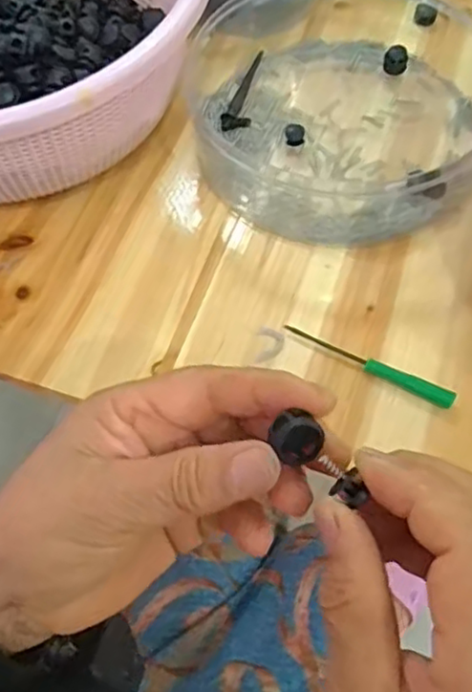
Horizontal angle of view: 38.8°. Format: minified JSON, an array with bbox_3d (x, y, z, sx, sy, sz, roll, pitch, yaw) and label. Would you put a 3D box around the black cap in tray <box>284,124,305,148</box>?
[{"bbox_3d":[0.040,-0.142,0.451,0.013,0.009,0.013,-1,59,2],"label":"black cap in tray"}]

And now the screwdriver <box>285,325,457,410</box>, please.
[{"bbox_3d":[0.072,0.009,0.367,0.098,0.006,0.010,26,64,16],"label":"screwdriver"}]

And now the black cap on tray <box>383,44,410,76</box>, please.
[{"bbox_3d":[0.114,-0.204,0.478,0.017,0.019,0.013,8,60,7],"label":"black cap on tray"}]

